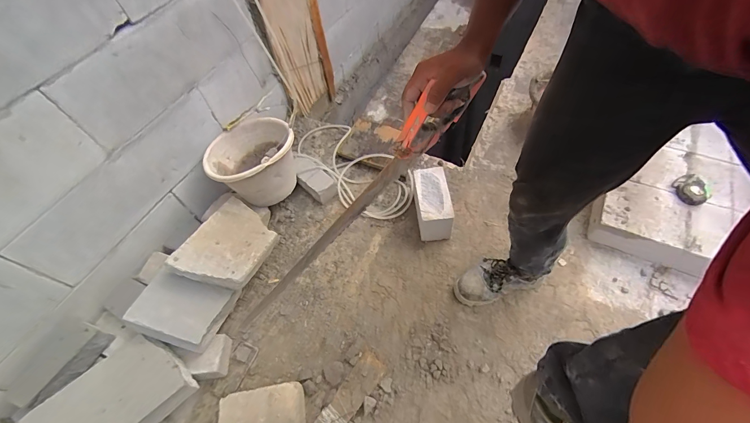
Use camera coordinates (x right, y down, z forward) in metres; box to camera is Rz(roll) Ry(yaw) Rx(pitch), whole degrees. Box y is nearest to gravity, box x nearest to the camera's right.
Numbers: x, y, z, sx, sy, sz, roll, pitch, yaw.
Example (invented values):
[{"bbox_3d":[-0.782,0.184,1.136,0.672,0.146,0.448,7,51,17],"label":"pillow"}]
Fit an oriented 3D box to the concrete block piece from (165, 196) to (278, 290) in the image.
[{"bbox_3d":[-0.432,0.104,0.988,0.208,0.064,0.287,29,46,-2],"label":"concrete block piece"}]

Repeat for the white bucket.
[{"bbox_3d":[-0.400,-0.175,1.115,0.262,0.194,0.274,-2,57,3],"label":"white bucket"}]

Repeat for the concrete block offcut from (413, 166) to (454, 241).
[{"bbox_3d":[0.192,-0.023,1.107,0.099,0.147,0.206,-7,57,0],"label":"concrete block offcut"}]

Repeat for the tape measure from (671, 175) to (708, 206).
[{"bbox_3d":[0.979,-0.075,1.027,0.078,0.044,0.105,5,58,8],"label":"tape measure"}]

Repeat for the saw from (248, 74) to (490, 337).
[{"bbox_3d":[-0.034,-0.005,0.522,0.534,0.099,0.023,-47,61,9],"label":"saw"}]

